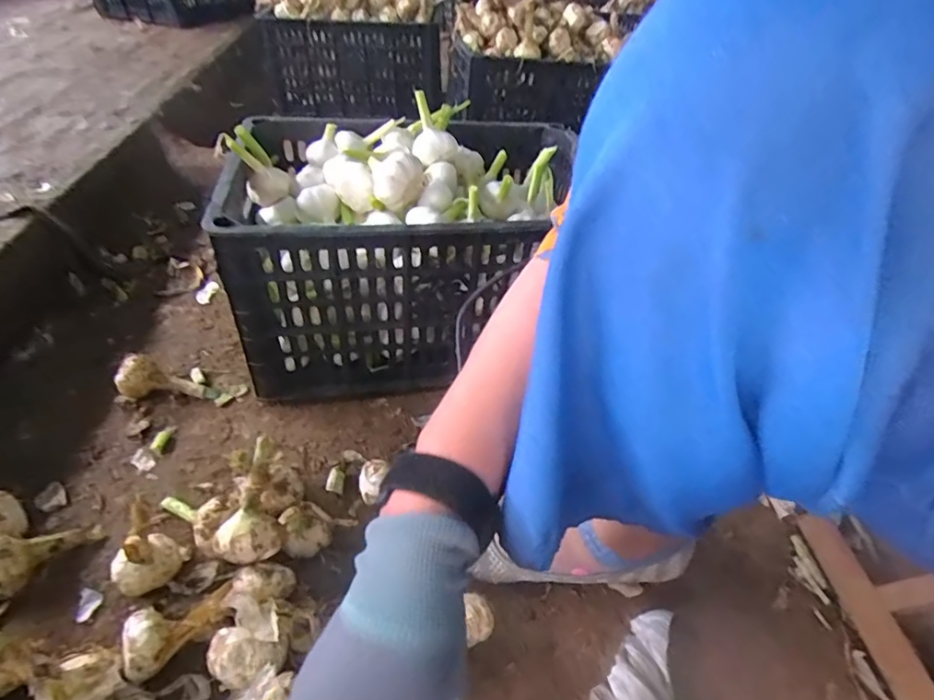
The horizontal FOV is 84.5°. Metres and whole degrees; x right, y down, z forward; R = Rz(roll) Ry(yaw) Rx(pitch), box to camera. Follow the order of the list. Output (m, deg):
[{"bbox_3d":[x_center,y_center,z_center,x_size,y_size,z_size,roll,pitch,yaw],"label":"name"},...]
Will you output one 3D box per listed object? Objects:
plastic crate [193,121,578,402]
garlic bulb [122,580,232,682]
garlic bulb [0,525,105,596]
[{"bbox_3d":[-0.069,-0.127,0.660,0.394,0.257,0.303,-3,42,-11],"label":"plastic crate"},{"bbox_3d":[-0.219,0.211,0.395,0.038,0.031,0.078,35,27,30],"label":"garlic bulb"},{"bbox_3d":[-0.359,0.167,0.430,0.044,0.038,0.088,27,10,23],"label":"garlic bulb"}]

